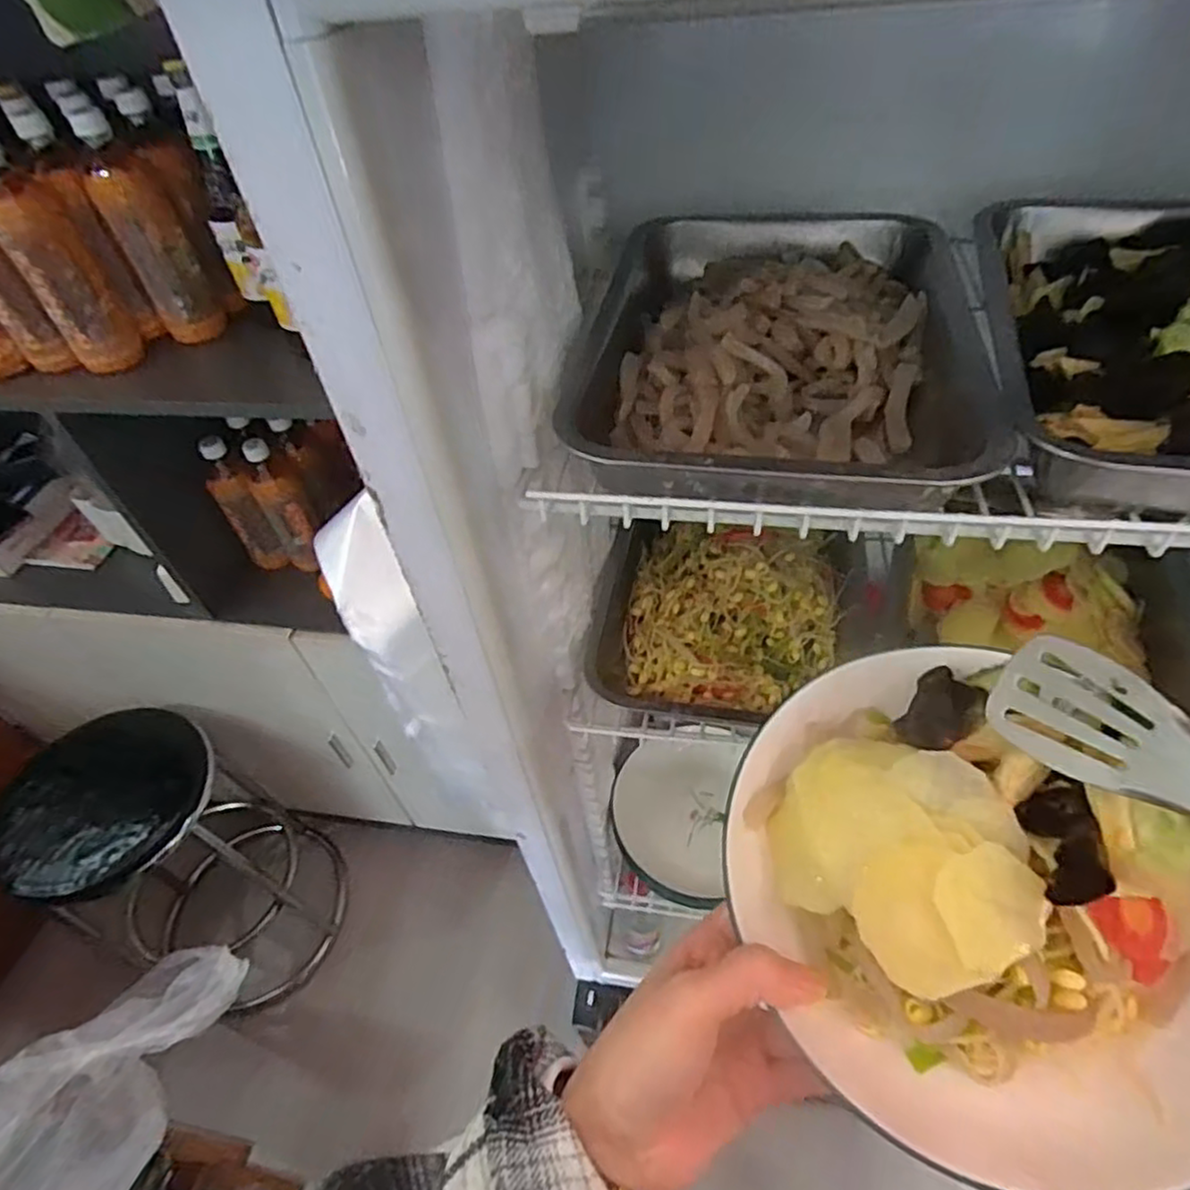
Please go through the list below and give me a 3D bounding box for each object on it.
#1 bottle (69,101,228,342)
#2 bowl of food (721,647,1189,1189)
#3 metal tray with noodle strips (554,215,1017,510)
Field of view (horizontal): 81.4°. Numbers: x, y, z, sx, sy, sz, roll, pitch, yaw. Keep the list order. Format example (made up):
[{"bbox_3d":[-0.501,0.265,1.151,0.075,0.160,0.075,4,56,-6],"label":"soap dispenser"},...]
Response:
[{"bbox_3d":[-0.470,-0.377,0.738,0.067,0.210,0.058,-27,51,-18],"label":"bottle"},{"bbox_3d":[0.158,0.111,0.278,0.178,0.085,0.198,-30,52,-21],"label":"bowl of food"},{"bbox_3d":[0.113,-0.163,0.434,0.224,0.044,0.322,9,49,13],"label":"metal tray with noodle strips"}]

